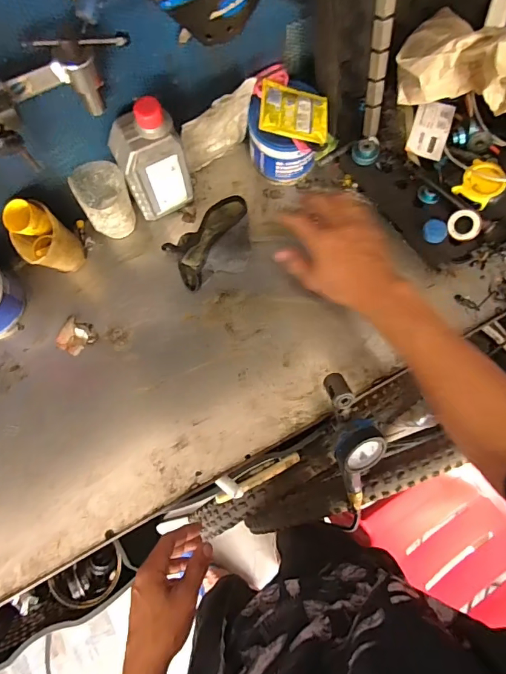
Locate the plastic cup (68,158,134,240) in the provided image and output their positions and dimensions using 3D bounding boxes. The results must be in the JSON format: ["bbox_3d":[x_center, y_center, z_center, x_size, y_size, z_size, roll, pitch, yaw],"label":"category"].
[{"bbox_3d":[-0.199,-0.182,0.598,0.066,0.103,0.071,-22,77,-3],"label":"plastic cup"}]

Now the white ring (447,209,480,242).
[{"bbox_3d":[0.276,-0.146,0.558,0.038,0.006,0.040,4,98,27],"label":"white ring"}]

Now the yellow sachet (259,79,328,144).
[{"bbox_3d":[0.054,-0.293,0.552,0.089,0.007,0.075,8,77,-12],"label":"yellow sachet"}]

